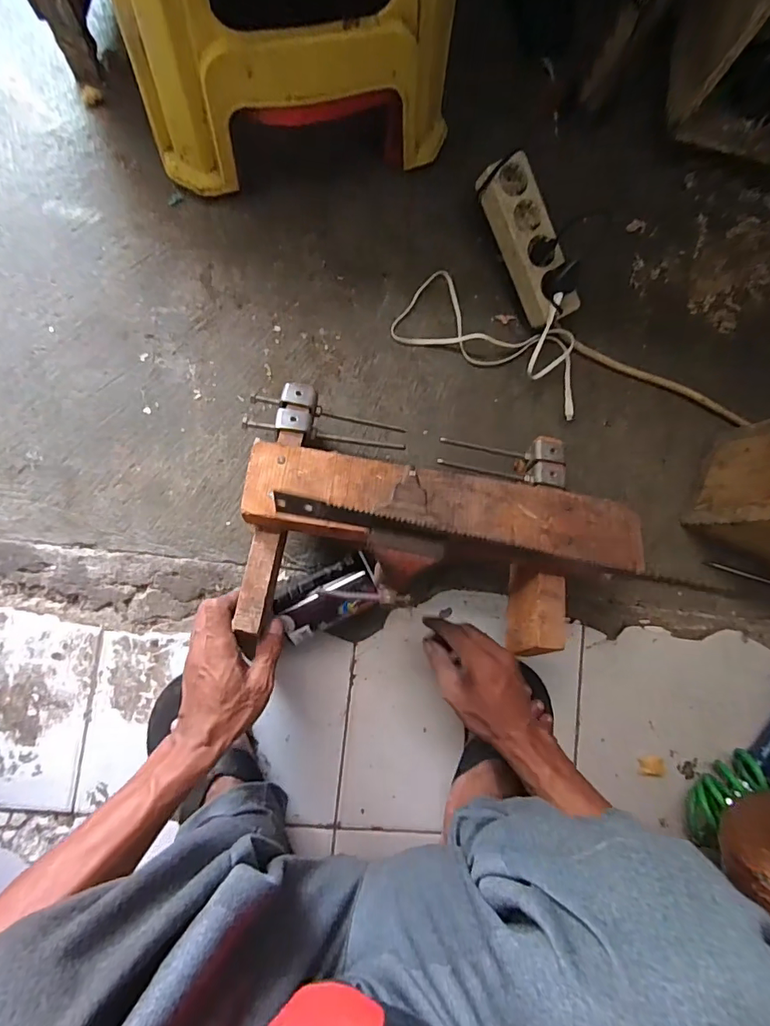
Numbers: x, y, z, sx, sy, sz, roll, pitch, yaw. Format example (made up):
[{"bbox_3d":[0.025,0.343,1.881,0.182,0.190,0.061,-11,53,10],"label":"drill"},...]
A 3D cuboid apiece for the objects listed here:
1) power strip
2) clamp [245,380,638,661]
[{"bbox_3d":[0.186,-0.343,0.594,0.072,0.047,0.199,-24,99,-8],"label":"power strip"},{"bbox_3d":[0.054,0.012,0.526,0.401,0.143,0.243,11,83,-7],"label":"clamp"}]

